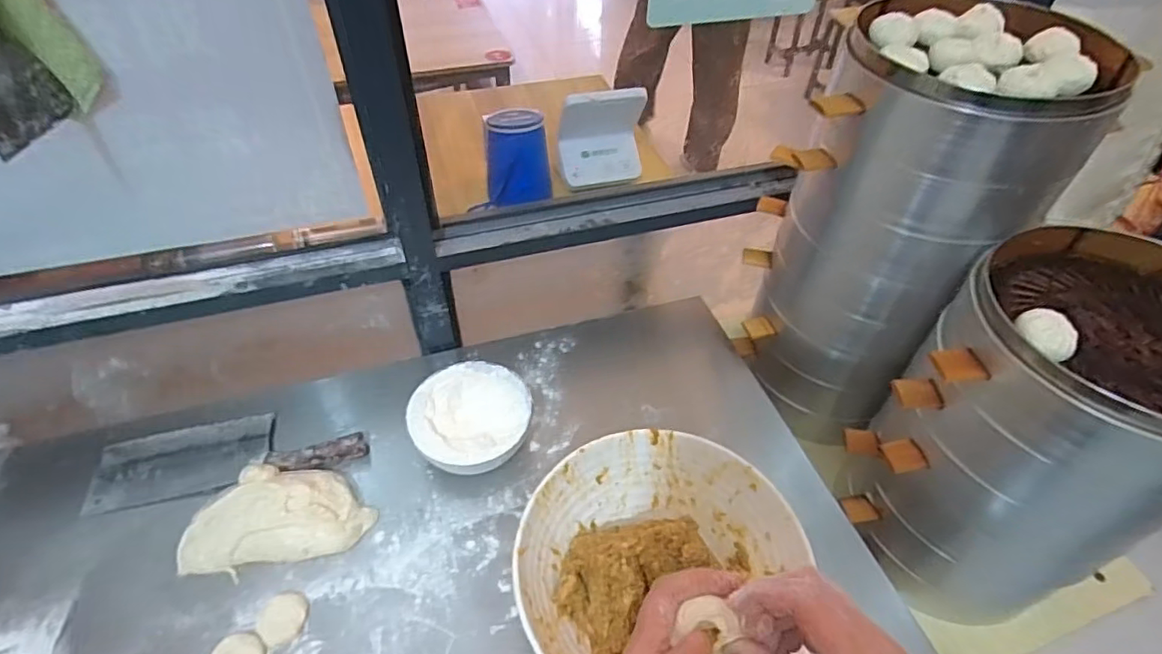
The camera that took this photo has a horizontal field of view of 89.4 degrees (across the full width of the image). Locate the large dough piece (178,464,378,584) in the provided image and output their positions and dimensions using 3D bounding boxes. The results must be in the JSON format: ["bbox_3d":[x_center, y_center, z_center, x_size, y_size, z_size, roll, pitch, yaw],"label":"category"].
[{"bbox_3d":[-0.327,0.199,0.628,0.193,0.045,0.105,-11,49,-12],"label":"large dough piece"}]

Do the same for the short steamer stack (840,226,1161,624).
[{"bbox_3d":[0.462,0.122,0.630,0.262,0.367,0.244,-25,53,-23],"label":"short steamer stack"}]

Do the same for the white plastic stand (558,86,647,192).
[{"bbox_3d":[0.031,-0.261,0.810,0.119,0.117,0.052,-13,49,-14],"label":"white plastic stand"}]

